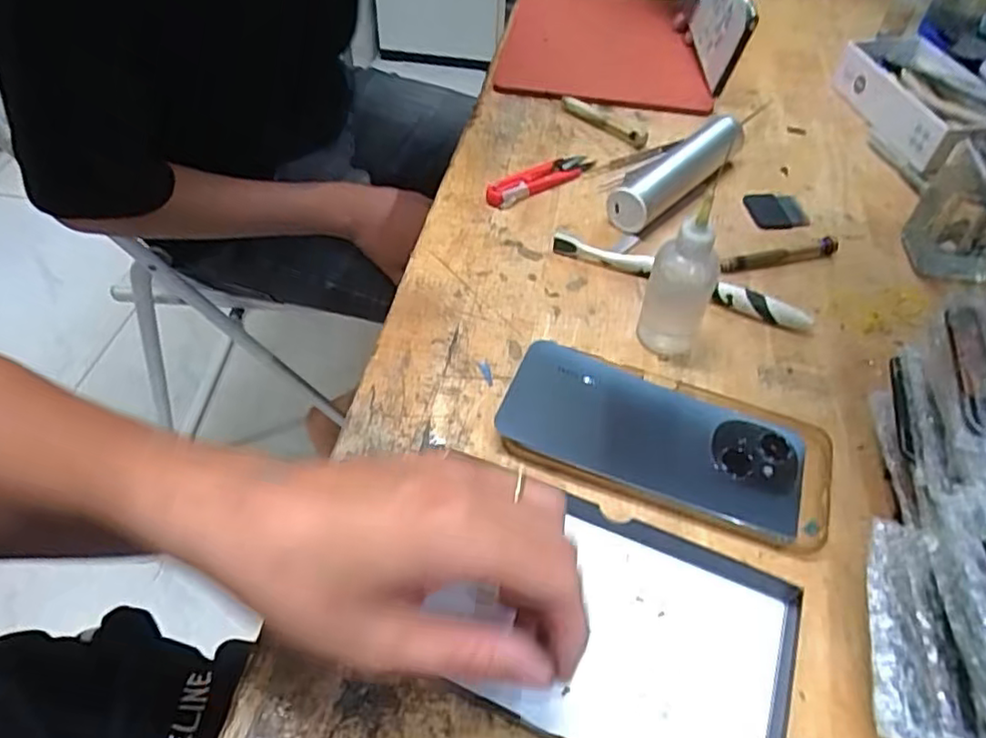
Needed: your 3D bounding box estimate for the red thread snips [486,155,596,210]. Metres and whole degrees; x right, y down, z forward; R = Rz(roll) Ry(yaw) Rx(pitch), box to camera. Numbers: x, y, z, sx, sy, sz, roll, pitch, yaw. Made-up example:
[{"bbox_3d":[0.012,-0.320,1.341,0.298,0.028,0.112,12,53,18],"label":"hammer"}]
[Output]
[{"bbox_3d":[0.038,-0.150,0.518,0.096,0.009,0.024,-25,55,-22],"label":"red thread snips"}]

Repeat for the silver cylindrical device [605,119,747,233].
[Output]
[{"bbox_3d":[0.146,-0.153,0.509,0.039,0.030,0.149,37,58,26],"label":"silver cylindrical device"}]

